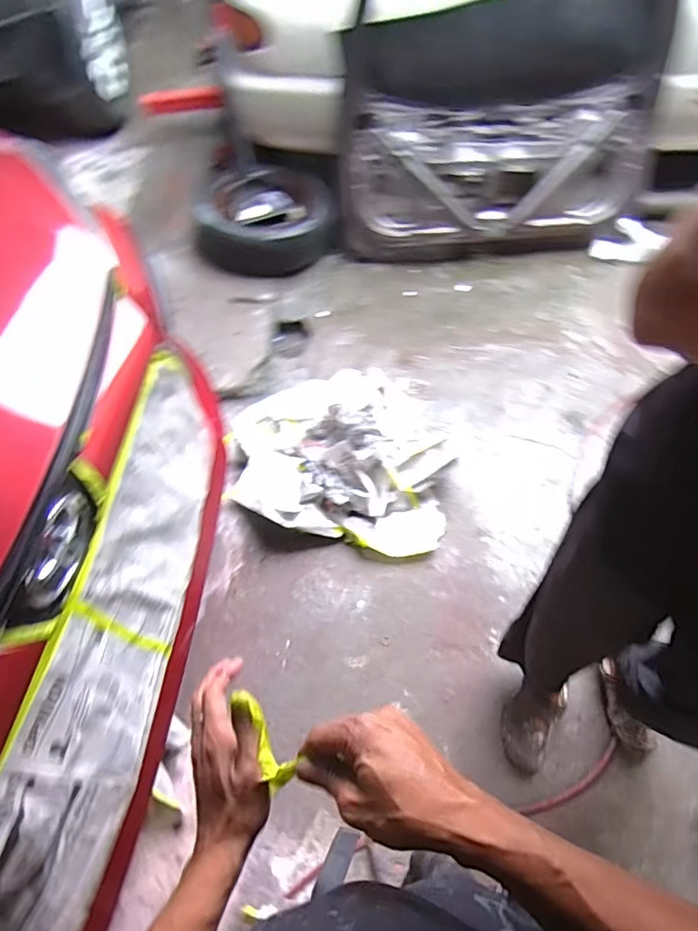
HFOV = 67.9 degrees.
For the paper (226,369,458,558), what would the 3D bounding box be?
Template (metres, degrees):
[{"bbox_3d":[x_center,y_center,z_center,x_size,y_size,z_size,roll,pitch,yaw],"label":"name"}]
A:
[{"bbox_3d":[-0.028,-0.100,1.635,0.687,0.157,0.670,9,57,8],"label":"paper"}]

